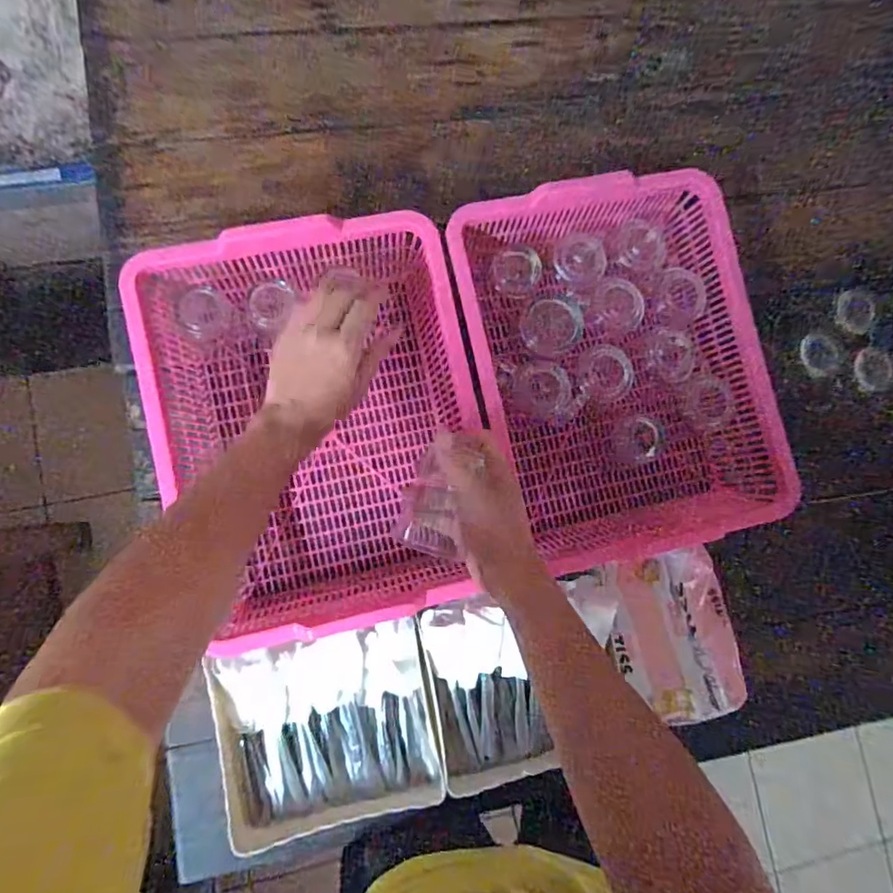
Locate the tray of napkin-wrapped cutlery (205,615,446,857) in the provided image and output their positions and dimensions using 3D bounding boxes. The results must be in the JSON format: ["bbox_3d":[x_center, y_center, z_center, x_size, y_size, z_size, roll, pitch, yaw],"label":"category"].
[{"bbox_3d":[-0.121,0.297,0.584,0.216,0.049,0.207,-6,85,-8],"label":"tray of napkin-wrapped cutlery"}]

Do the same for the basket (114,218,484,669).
[{"bbox_3d":[-0.124,-0.020,0.591,0.311,0.109,0.384,-13,86,-8],"label":"basket"}]

